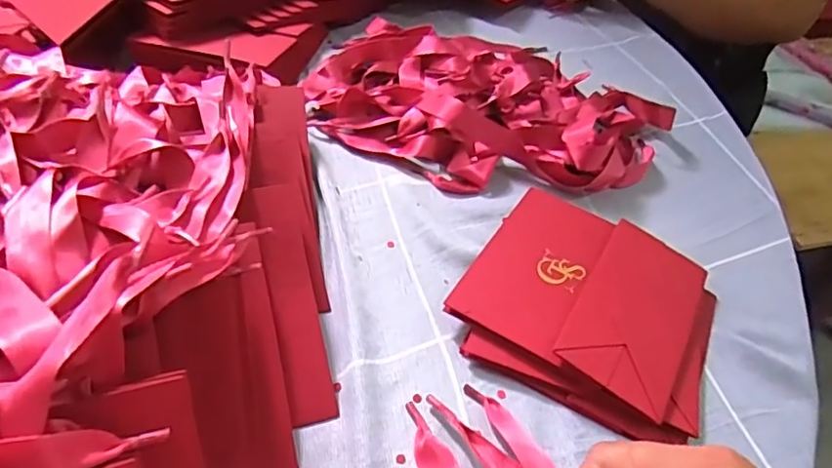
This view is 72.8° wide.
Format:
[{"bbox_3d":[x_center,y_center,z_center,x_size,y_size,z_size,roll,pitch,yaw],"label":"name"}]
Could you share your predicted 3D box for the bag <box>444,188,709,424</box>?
[{"bbox_3d":[0.112,0.035,0.372,0.137,0.012,0.139,28,48,17],"label":"bag"}]

